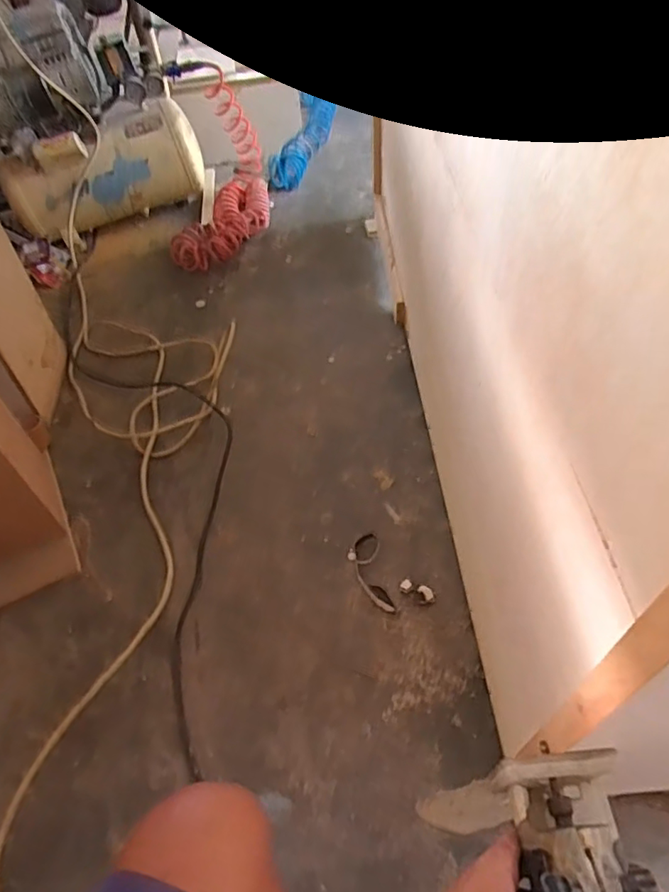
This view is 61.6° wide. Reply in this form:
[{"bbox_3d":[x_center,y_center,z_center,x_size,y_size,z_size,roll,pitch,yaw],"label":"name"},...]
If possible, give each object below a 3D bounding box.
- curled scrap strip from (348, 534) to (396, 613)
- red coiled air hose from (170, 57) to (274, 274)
[{"bbox_3d":[0.055,0.198,0.871,0.051,0.005,0.133,-10,51,-4],"label":"curled scrap strip"},{"bbox_3d":[-0.308,-0.713,1.469,0.219,0.297,0.448,1,51,5],"label":"red coiled air hose"}]

